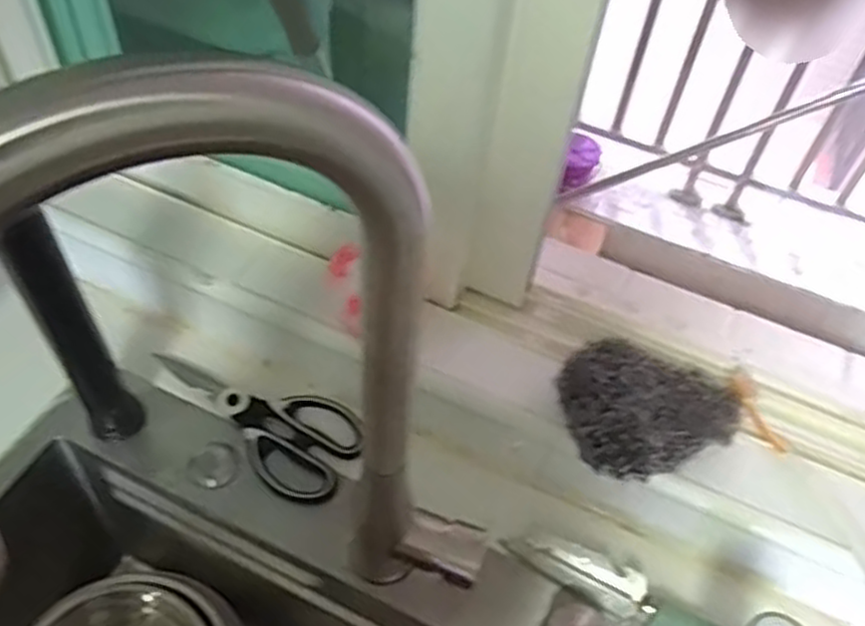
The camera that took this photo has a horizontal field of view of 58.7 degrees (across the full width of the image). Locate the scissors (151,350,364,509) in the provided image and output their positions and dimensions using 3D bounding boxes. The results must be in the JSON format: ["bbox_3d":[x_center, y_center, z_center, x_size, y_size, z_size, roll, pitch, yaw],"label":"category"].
[{"bbox_3d":[-0.140,0.073,0.629,0.191,0.024,0.075,36,57,22],"label":"scissors"}]

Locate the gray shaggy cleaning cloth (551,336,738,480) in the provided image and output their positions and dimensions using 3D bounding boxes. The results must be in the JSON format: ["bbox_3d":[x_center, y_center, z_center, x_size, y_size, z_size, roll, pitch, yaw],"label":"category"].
[{"bbox_3d":[0.154,0.059,0.553,0.128,0.036,0.101,-22,56,-20],"label":"gray shaggy cleaning cloth"}]

